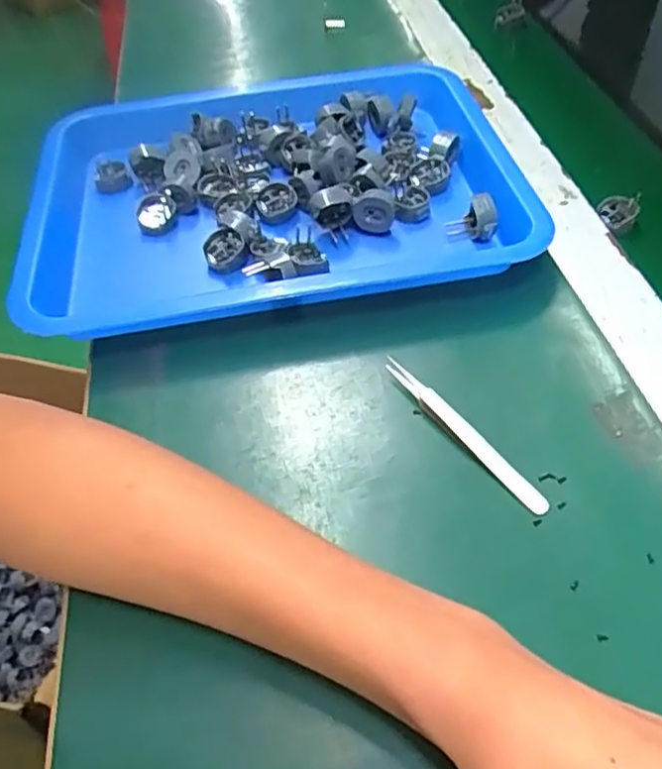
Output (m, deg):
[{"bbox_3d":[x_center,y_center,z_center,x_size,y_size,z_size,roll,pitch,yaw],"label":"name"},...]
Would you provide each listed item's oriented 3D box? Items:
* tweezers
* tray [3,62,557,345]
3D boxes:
[{"bbox_3d":[0.066,0.023,0.328,0.012,0.012,0.114,-31,55,-19],"label":"tweezers"},{"bbox_3d":[-0.043,-0.145,0.457,0.344,0.040,0.258,-11,50,-5],"label":"tray"}]

